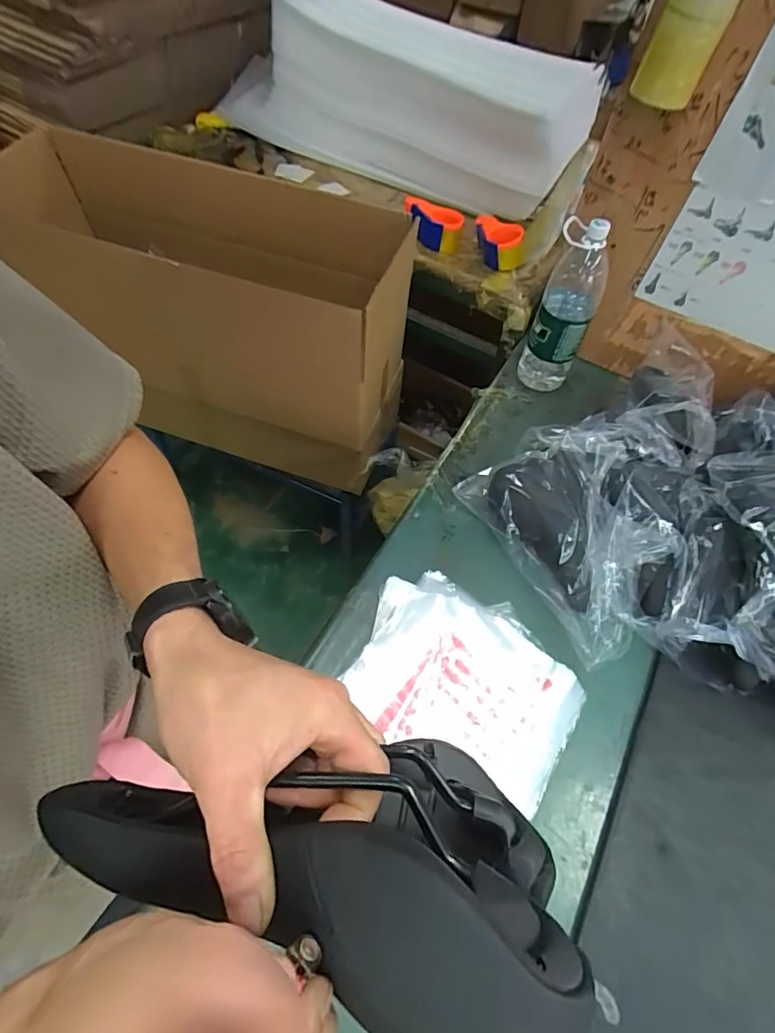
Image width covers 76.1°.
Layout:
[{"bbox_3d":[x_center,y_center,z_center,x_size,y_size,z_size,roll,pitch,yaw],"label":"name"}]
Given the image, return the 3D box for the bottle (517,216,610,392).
[{"bbox_3d":[0.332,-0.383,0.949,0.113,0.314,0.089,28,60,13],"label":"bottle"}]

